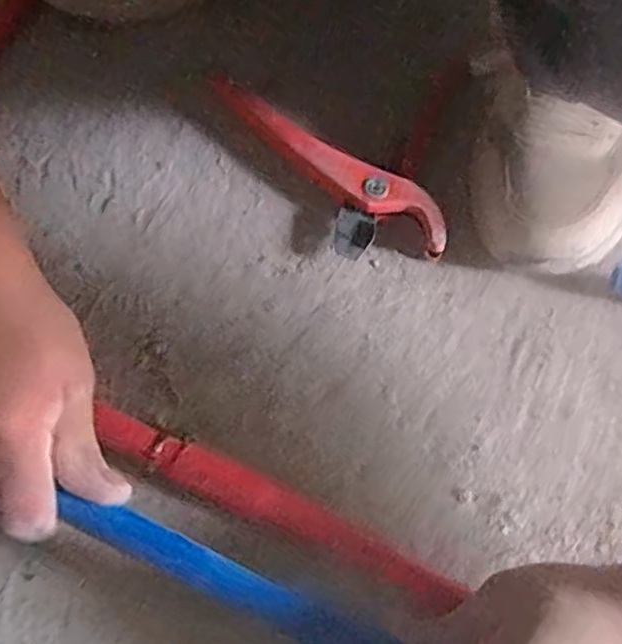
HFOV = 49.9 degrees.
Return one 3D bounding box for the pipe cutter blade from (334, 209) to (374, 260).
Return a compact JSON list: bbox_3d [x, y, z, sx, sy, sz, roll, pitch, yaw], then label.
[{"bbox_3d":[0.029,-0.058,0.453,0.026,0.011,0.036,10,64,2],"label":"pipe cutter blade"}]

